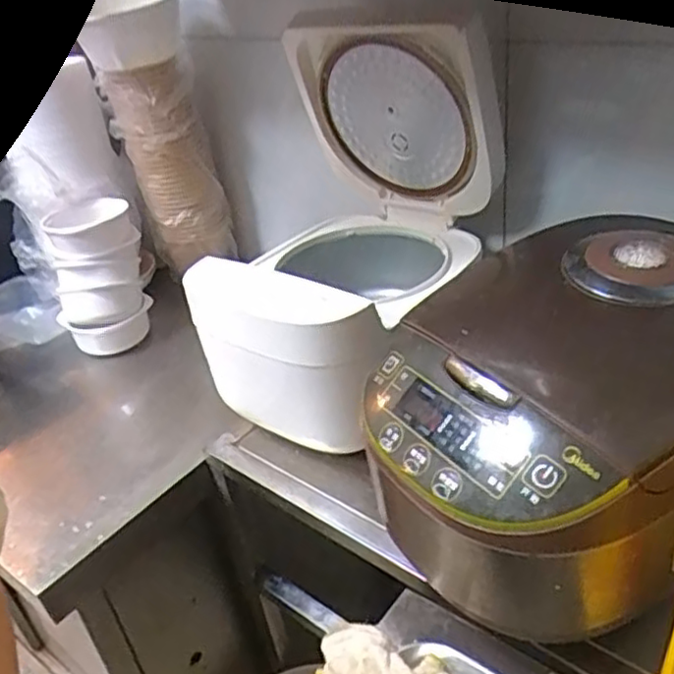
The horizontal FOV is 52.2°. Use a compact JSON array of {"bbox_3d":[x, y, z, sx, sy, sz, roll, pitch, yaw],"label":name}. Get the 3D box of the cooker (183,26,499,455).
[{"bbox_3d":[0.005,-0.126,0.737,0.241,0.313,0.341,9,36,25],"label":"cooker"}]

